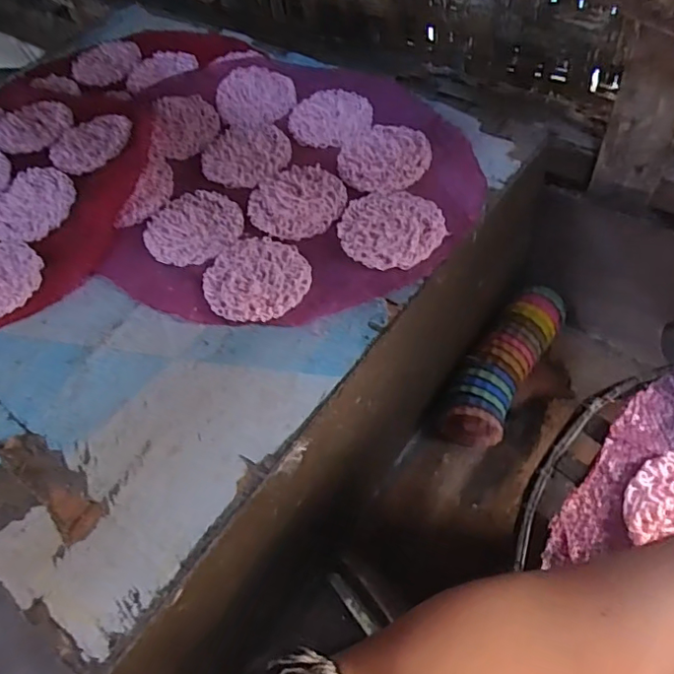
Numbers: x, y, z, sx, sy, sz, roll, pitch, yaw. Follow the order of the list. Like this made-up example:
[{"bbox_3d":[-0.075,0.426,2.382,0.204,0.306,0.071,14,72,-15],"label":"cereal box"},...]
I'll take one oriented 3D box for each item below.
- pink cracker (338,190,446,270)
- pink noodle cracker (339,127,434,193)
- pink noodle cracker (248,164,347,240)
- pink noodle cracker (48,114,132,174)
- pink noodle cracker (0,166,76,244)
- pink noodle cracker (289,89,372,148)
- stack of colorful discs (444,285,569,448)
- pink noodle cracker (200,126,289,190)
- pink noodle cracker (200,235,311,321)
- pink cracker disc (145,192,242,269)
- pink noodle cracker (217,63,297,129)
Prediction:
[{"bbox_3d":[0.041,-0.087,0.435,0.076,0.007,0.079,-4,56,6],"label":"pink cracker"},{"bbox_3d":[0.041,-0.157,0.480,0.078,0.008,0.076,-4,56,6],"label":"pink noodle cracker"},{"bbox_3d":[-0.033,-0.115,0.464,0.079,0.005,0.075,-4,56,6],"label":"pink noodle cracker"},{"bbox_3d":[-0.236,-0.189,0.532,0.076,0.009,0.078,-4,56,6],"label":"pink noodle cracker"},{"bbox_3d":[-0.279,-0.121,0.503,0.080,0.008,0.078,-2,58,2],"label":"pink noodle cracker"},{"bbox_3d":[-0.006,-0.210,0.526,0.076,0.009,0.079,-2,58,2],"label":"pink noodle cracker"},{"bbox_3d":[0.181,0.027,0.594,0.063,0.059,0.192,26,64,24],"label":"stack of colorful discs"},{"bbox_3d":[-0.084,-0.167,0.509,0.080,0.005,0.080,-4,56,6],"label":"pink noodle cracker"},{"bbox_3d":[-0.062,-0.046,0.426,0.078,0.008,0.079,-4,56,6],"label":"pink noodle cracker"},{"bbox_3d":[-0.120,-0.092,0.465,0.078,0.005,0.077,-4,56,6],"label":"pink cracker disc"},{"bbox_3d":[-0.082,-0.244,0.553,0.076,0.006,0.086,-21,56,-6],"label":"pink noodle cracker"}]

